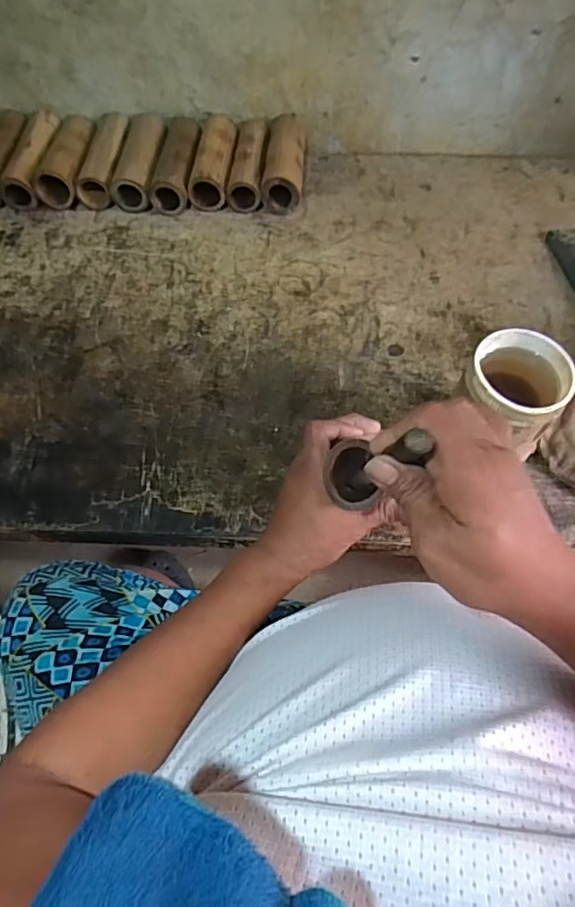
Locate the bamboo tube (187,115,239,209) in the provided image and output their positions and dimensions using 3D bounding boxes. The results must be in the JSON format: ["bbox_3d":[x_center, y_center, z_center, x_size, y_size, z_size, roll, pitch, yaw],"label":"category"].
[{"bbox_3d":[-0.110,-0.452,0.821,0.057,0.057,0.182,2,62,3],"label":"bamboo tube"}]

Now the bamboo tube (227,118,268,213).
[{"bbox_3d":[-0.057,-0.448,0.823,0.049,0.046,0.179,3,62,4],"label":"bamboo tube"}]

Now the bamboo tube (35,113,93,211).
[{"bbox_3d":[-0.330,-0.454,0.827,0.063,0.052,0.180,2,62,3],"label":"bamboo tube"}]

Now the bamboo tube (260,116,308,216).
[{"bbox_3d":[-0.002,-0.445,0.816,0.059,0.052,0.182,3,62,4],"label":"bamboo tube"}]

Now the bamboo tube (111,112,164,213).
[{"bbox_3d":[-0.221,-0.451,0.824,0.059,0.049,0.187,2,62,3],"label":"bamboo tube"}]

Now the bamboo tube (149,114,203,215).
[{"bbox_3d":[-0.165,-0.452,0.820,0.059,0.054,0.188,2,62,3],"label":"bamboo tube"}]

